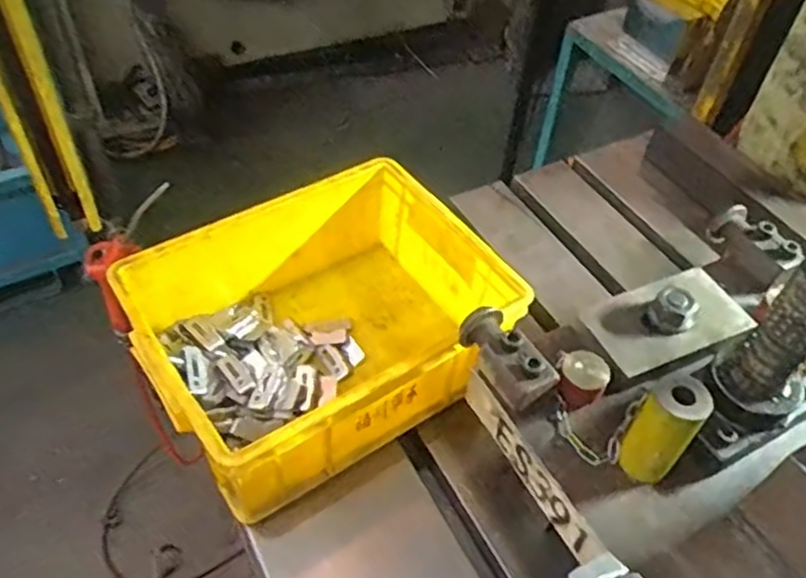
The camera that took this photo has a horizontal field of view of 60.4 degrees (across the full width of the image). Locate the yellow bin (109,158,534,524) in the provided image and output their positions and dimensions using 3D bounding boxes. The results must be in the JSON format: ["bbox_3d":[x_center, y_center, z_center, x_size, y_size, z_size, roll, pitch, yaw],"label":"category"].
[{"bbox_3d":[-0.085,0.035,0.707,0.341,0.123,0.257,-26,56,-26],"label":"yellow bin"}]

